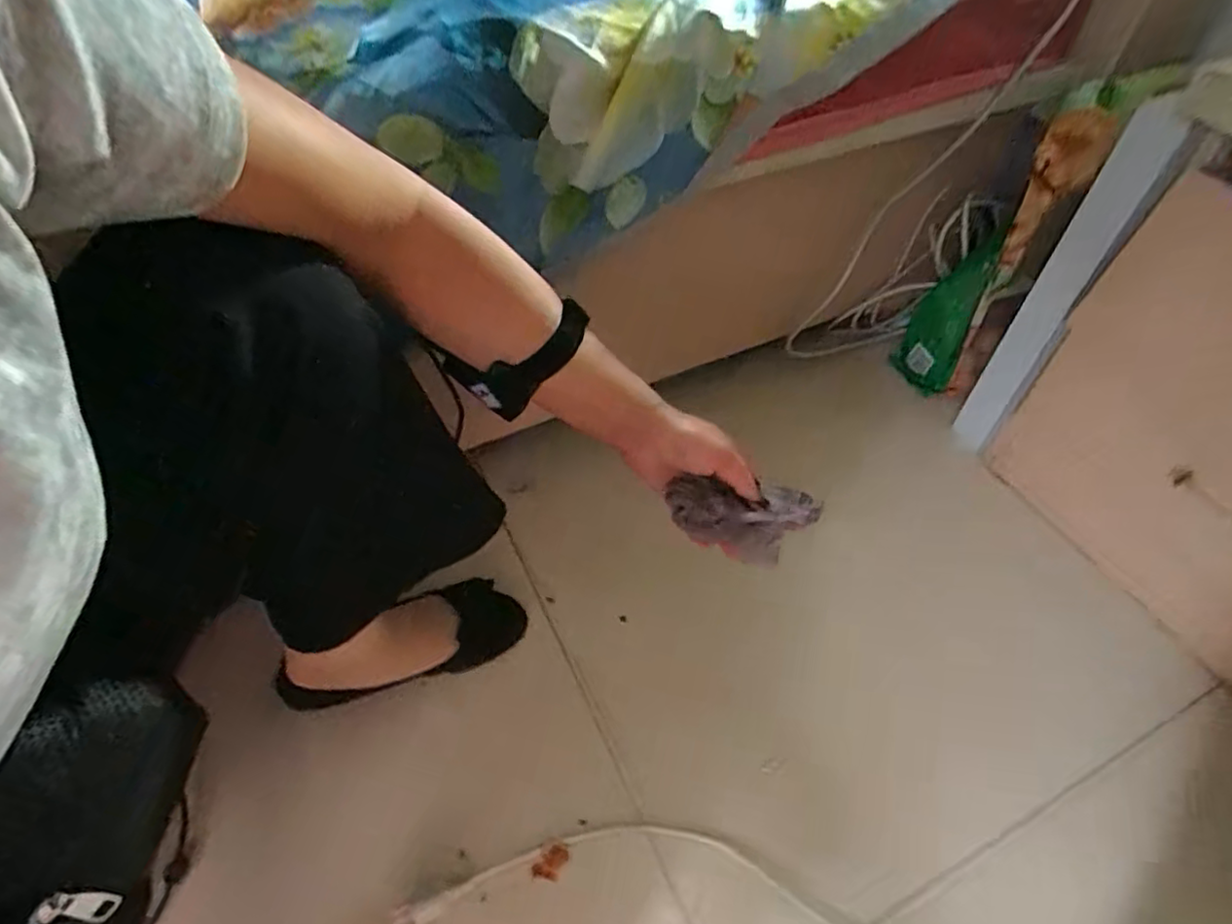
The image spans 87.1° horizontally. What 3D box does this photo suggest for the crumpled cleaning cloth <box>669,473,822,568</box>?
[{"bbox_3d":[0.102,0.046,0.527,0.115,0.062,0.040,9,53,7],"label":"crumpled cleaning cloth"}]

